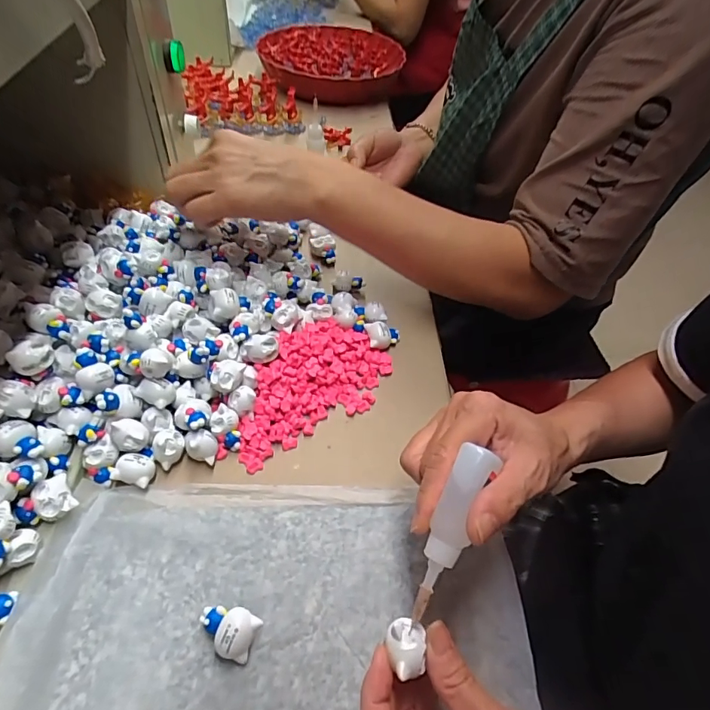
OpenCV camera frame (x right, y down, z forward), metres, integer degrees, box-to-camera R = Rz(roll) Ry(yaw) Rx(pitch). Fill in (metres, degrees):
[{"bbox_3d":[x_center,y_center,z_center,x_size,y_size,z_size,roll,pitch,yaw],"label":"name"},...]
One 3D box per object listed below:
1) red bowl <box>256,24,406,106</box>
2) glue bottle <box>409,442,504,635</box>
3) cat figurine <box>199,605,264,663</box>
[{"bbox_3d":[-0.039,-0.481,0.758,0.238,0.053,0.220,3,50,-3],"label":"red bowl"},{"bbox_3d":[0.049,0.093,0.232,0.021,0.017,0.095,21,92,12],"label":"glue bottle"},{"bbox_3d":[-0.075,0.163,0.269,0.034,0.021,0.024,22,51,13],"label":"cat figurine"}]

